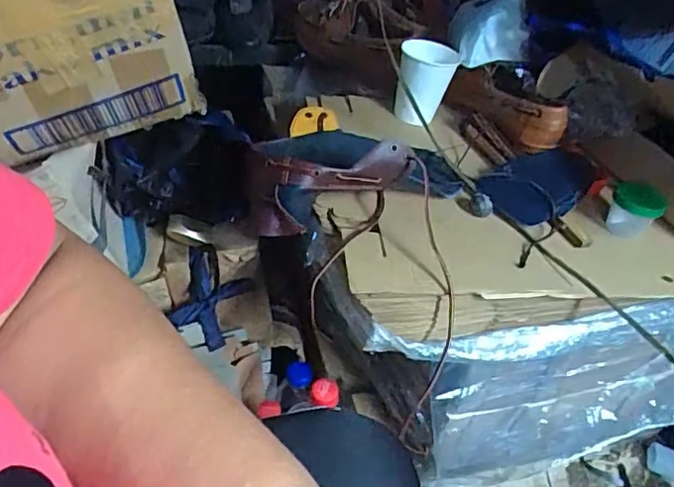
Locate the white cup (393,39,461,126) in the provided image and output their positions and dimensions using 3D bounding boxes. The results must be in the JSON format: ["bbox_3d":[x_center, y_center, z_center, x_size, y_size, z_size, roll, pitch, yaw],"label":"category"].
[{"bbox_3d":[0.109,-0.198,0.711,0.070,0.085,0.069,10,40,4],"label":"white cup"}]

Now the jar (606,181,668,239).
[{"bbox_3d":[0.312,-0.037,0.594,0.048,0.048,0.044,4,40,-3],"label":"jar"}]

